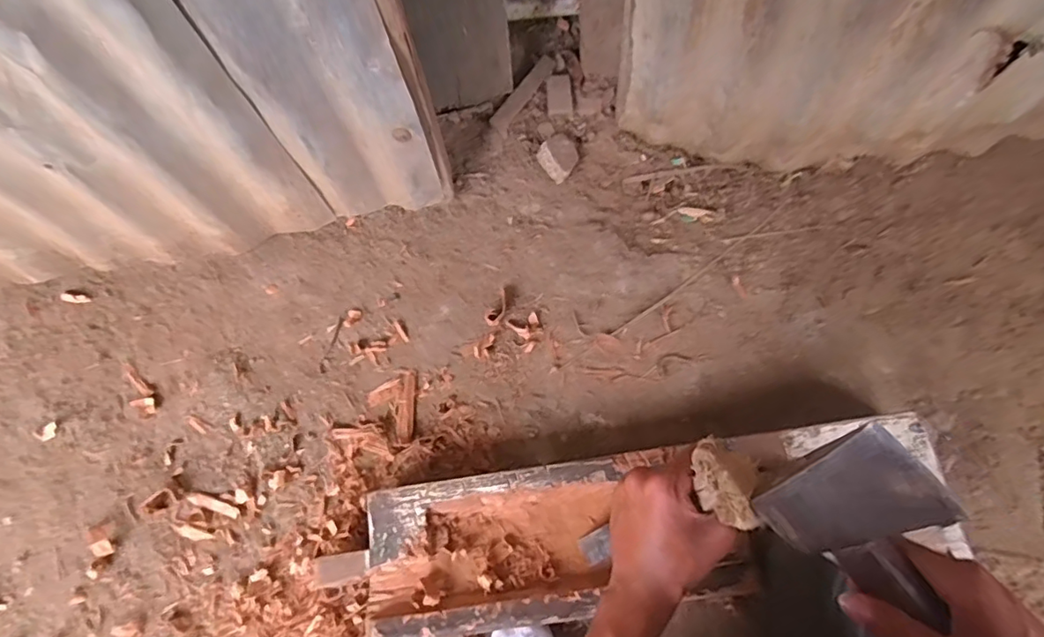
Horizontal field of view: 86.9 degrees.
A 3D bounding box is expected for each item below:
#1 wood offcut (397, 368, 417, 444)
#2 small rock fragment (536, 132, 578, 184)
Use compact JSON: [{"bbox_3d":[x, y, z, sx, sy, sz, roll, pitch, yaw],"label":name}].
[{"bbox_3d":[-0.128,0.097,0.611,0.020,0.009,0.080,-1,73,2],"label":"wood offcut"},{"bbox_3d":[0.047,-0.204,0.697,0.048,0.019,0.059,-32,74,-8],"label":"small rock fragment"}]

